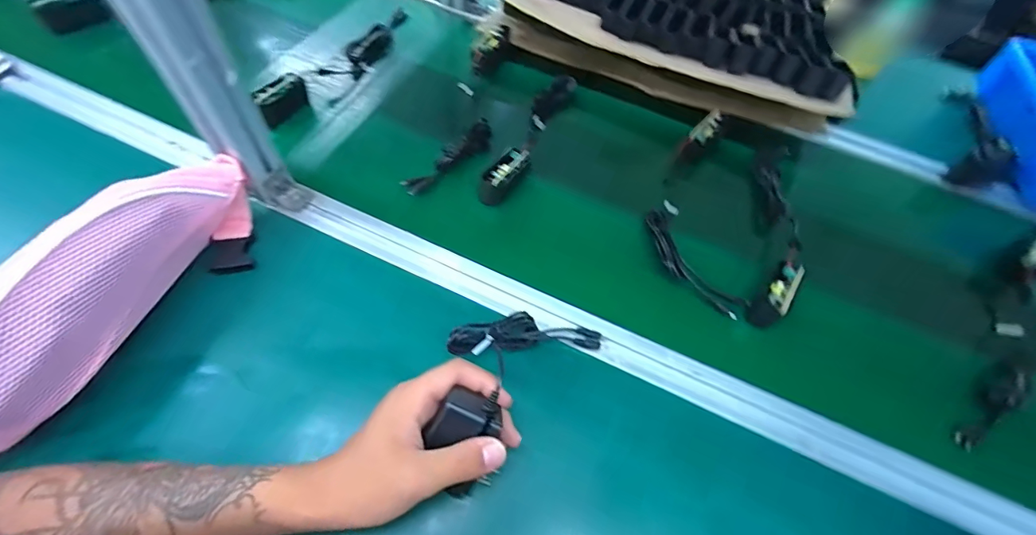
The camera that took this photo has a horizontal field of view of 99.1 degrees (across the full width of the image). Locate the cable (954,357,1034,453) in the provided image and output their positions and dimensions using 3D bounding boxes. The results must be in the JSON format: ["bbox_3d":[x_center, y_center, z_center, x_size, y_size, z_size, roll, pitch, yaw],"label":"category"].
[{"bbox_3d":[0.455,0.124,0.417,0.125,0.031,0.028,-31,66,-21],"label":"cable"}]

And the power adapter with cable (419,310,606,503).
[{"bbox_3d":[-0.010,0.081,0.353,0.099,0.044,0.200,32,33,14],"label":"power adapter with cable"}]

